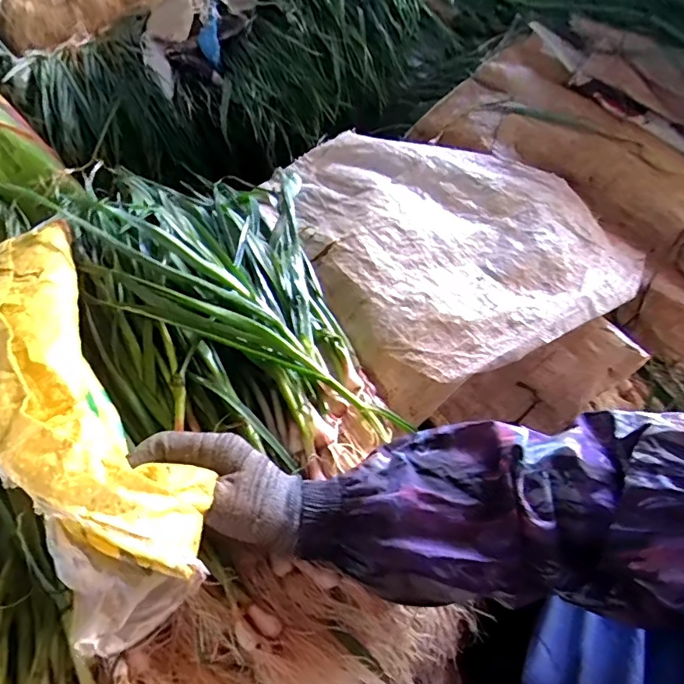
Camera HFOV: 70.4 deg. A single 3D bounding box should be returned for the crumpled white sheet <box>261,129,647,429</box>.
[{"bbox_3d":[0.116,-0.159,0.609,0.341,0.071,0.475,-21,55,-13],"label":"crumpled white sheet"}]

